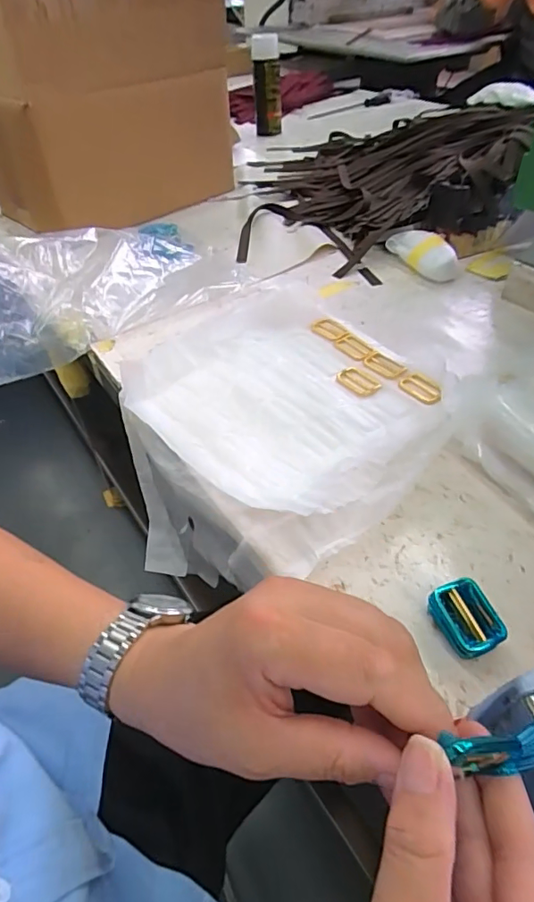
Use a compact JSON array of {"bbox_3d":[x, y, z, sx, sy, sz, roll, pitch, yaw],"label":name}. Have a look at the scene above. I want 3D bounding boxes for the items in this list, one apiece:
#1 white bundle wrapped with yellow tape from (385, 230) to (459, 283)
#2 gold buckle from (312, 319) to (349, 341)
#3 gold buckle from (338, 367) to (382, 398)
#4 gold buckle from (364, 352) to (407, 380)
[{"bbox_3d":[0.217,-0.278,0.692,0.050,0.038,0.111,-19,47,-14],"label":"white bundle wrapped with yellow tape"},{"bbox_3d":[0.074,-0.144,0.589,0.026,0.009,0.047,-32,52,-24],"label":"gold buckle"},{"bbox_3d":[0.096,-0.073,0.516,0.031,0.004,0.047,-32,51,-24],"label":"gold buckle"},{"bbox_3d":[0.129,-0.094,0.539,0.021,0.005,0.045,-31,51,-23],"label":"gold buckle"}]

